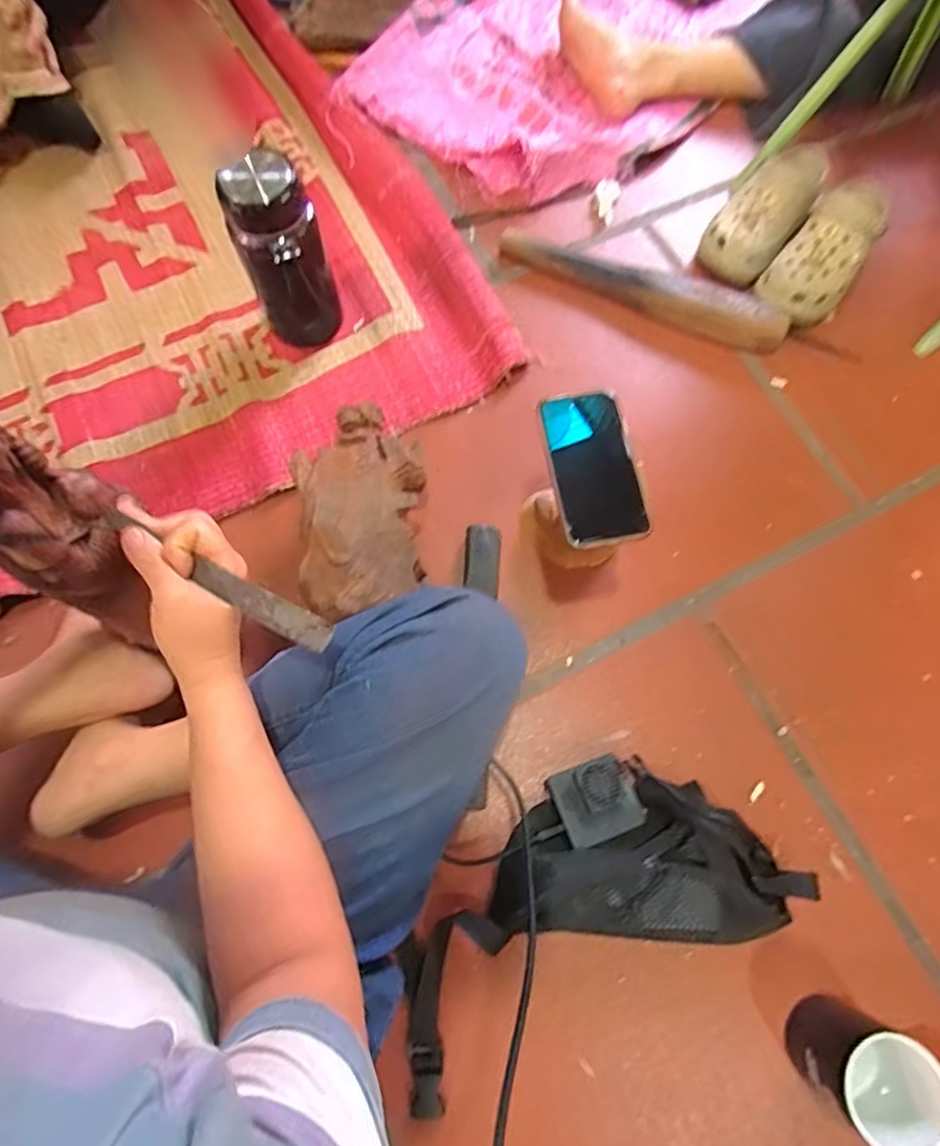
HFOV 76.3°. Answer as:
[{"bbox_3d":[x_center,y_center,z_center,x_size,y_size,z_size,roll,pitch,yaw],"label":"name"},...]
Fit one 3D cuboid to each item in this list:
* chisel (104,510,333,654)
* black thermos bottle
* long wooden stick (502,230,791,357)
[{"bbox_3d":[-0.168,0.005,0.401,0.170,0.009,0.021,29,76,2],"label":"chisel"},{"bbox_3d":[-0.221,-0.372,0.719,0.098,0.213,0.094,-22,75,-5],"label":"black thermos bottle"},{"bbox_3d":[0.221,-0.379,0.795,0.393,0.042,0.062,22,75,7],"label":"long wooden stick"}]

